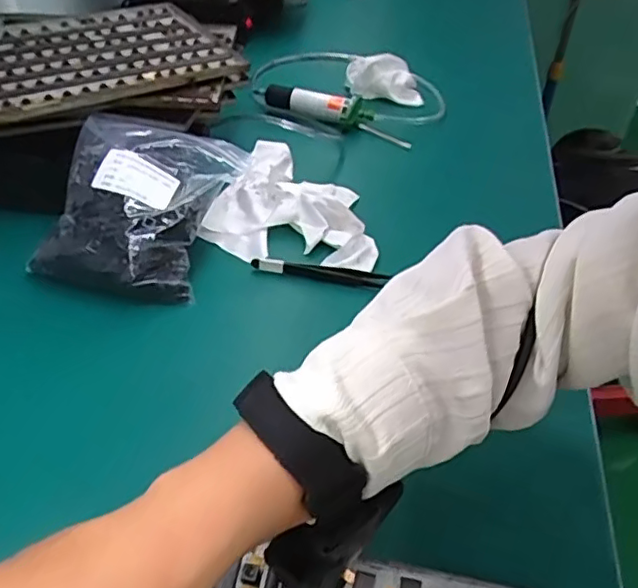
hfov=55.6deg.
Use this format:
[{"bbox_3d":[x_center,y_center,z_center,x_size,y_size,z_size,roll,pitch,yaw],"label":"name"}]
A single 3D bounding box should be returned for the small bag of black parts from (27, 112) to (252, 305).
[{"bbox_3d":[-0.145,-0.077,0.492,0.130,0.067,0.151,10,43,9],"label":"small bag of black parts"}]

